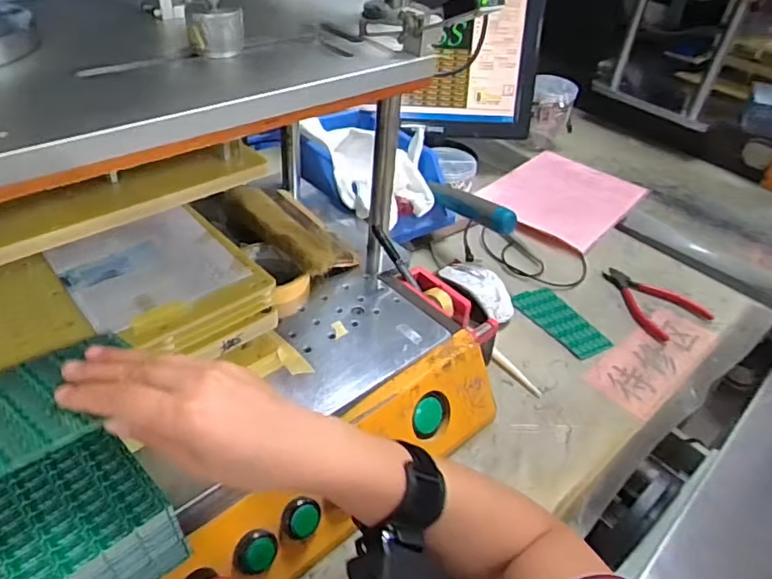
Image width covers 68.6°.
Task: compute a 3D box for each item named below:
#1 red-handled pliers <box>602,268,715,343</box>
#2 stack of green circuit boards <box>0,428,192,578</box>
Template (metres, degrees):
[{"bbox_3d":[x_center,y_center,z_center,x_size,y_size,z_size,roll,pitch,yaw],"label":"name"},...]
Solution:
[{"bbox_3d":[0.362,0.009,0.778,0.115,0.024,0.131,-21,47,-28],"label":"red-handled pliers"},{"bbox_3d":[-0.211,0.159,0.355,0.098,0.060,0.126,35,48,30],"label":"stack of green circuit boards"}]

